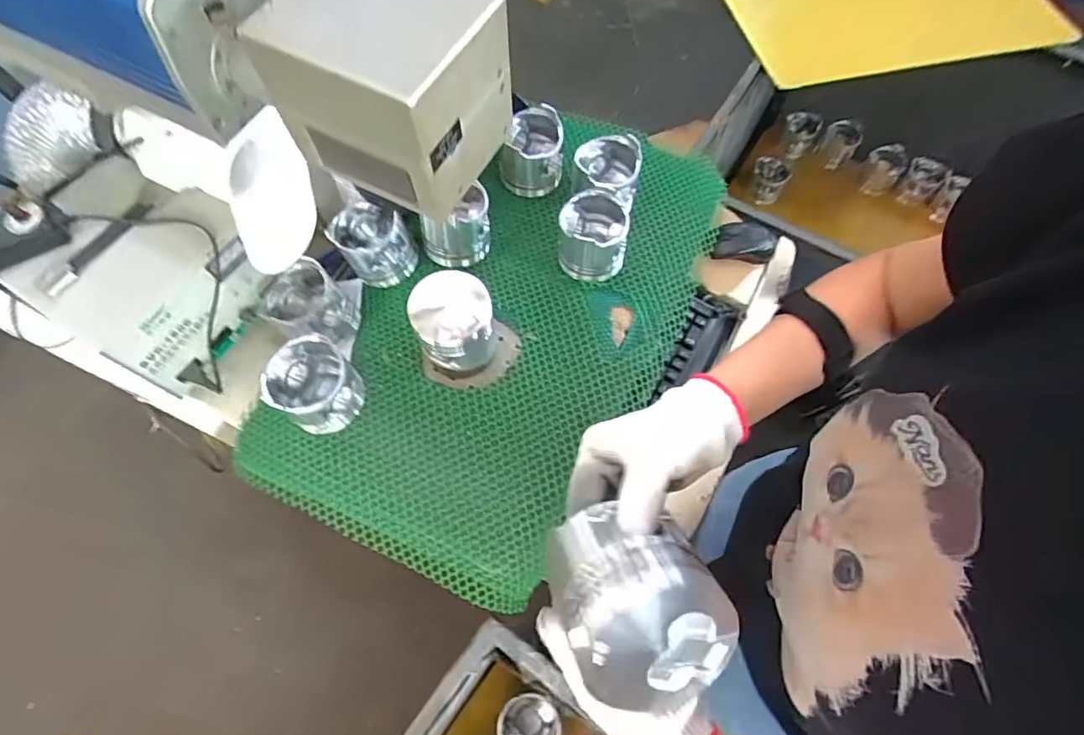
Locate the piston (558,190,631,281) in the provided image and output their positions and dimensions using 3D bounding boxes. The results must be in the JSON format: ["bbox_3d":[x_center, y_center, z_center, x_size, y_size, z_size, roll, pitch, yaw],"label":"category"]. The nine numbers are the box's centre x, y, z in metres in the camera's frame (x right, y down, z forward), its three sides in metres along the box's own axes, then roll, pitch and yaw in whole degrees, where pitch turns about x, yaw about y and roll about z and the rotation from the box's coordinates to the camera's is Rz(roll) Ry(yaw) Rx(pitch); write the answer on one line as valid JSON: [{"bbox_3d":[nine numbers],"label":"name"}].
[{"bbox_3d":[0.068,-0.178,0.725,0.088,0.079,0.095,4,65,2],"label":"piston"}]

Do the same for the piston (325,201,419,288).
[{"bbox_3d":[-0.223,-0.162,0.718,0.084,0.080,0.086,0,65,0],"label":"piston"}]

